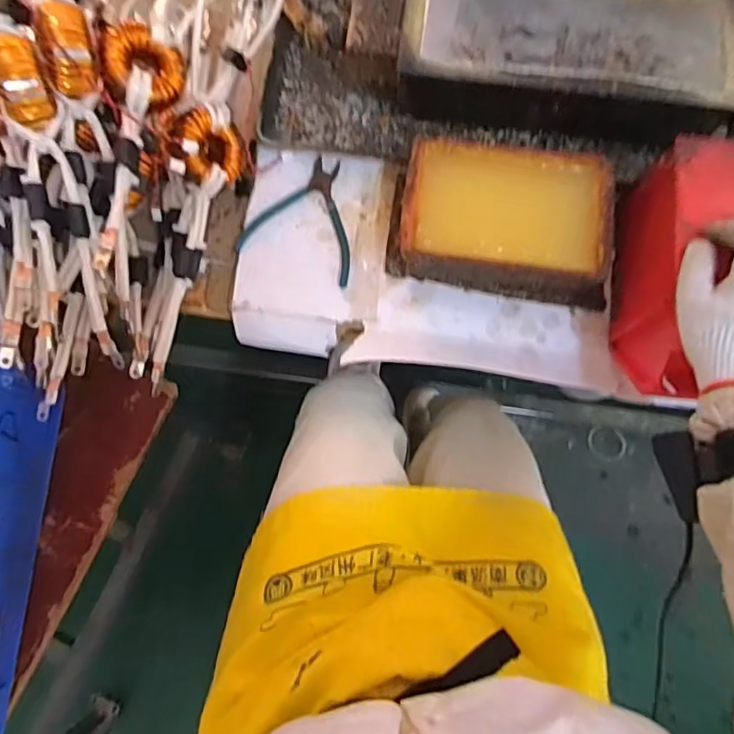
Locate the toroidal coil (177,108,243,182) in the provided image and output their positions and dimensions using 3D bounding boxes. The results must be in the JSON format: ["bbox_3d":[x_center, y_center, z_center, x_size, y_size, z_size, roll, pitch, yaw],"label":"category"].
[{"bbox_3d":[-0.168,-0.226,0.588,0.036,0.076,0.069,14,64,40],"label":"toroidal coil"}]

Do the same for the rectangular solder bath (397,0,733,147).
[{"bbox_3d":[0.207,-0.331,0.608,0.338,0.091,0.165,8,78,2],"label":"rectangular solder bath"}]

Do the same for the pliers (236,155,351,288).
[{"bbox_3d":[-0.059,-0.167,0.620,0.128,0.007,0.132,22,79,5],"label":"pliers"}]

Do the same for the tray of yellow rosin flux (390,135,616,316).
[{"bbox_3d":[0.142,-0.151,0.580,0.225,0.065,0.141,7,78,2],"label":"tray of yellow rosin flux"}]

